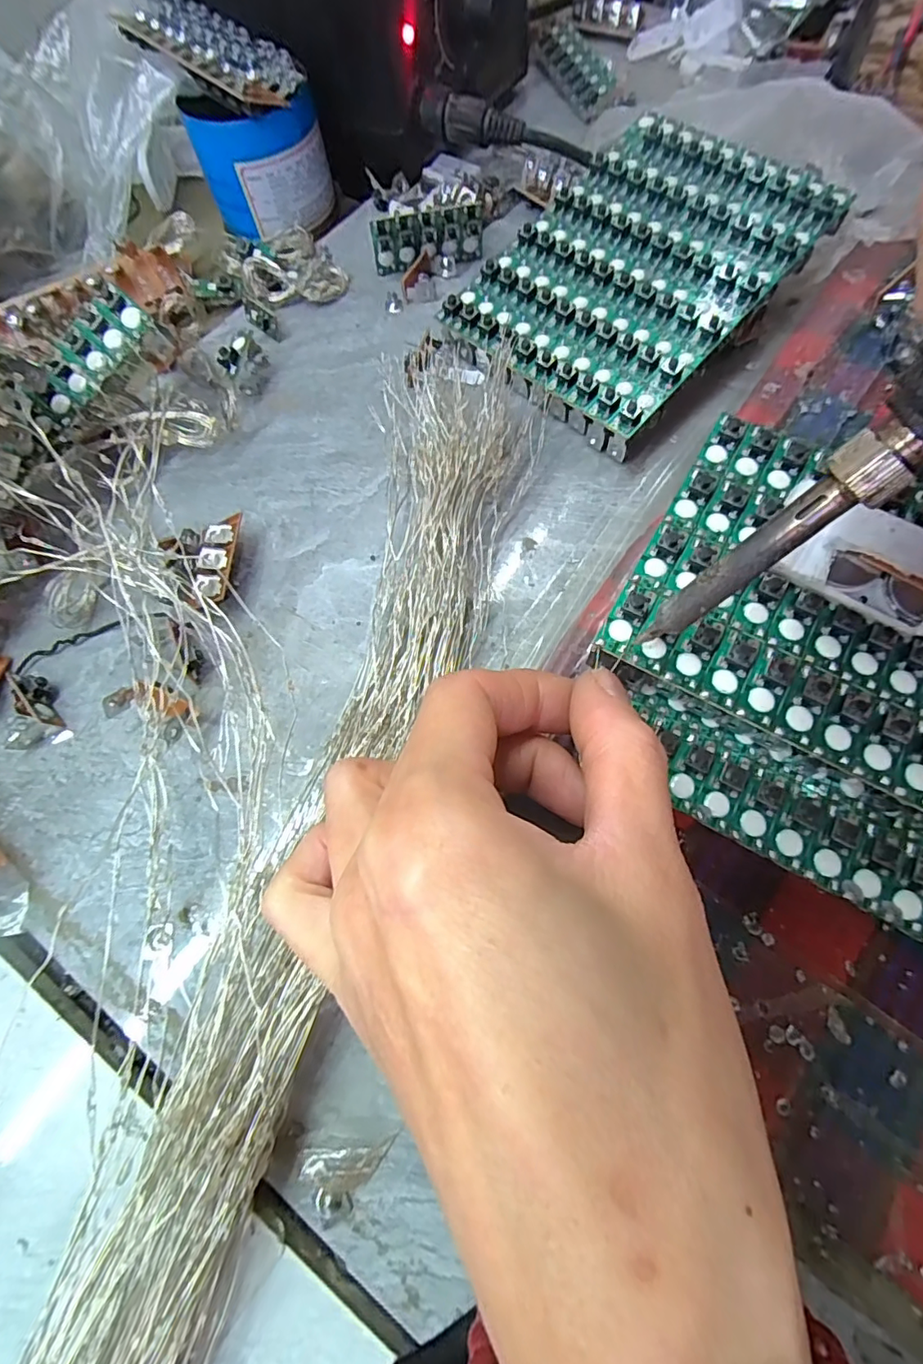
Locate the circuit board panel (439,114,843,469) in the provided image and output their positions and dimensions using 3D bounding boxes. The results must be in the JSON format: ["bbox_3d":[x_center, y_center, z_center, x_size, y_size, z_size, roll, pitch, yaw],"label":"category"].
[{"bbox_3d":[0.066,-0.157,0.207,0.095,0.015,0.130,39,85,15],"label":"circuit board panel"}]

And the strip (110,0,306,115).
[{"bbox_3d":[-0.108,-0.260,0.222,0.095,0.013,0.032,40,76,15],"label":"strip"}]

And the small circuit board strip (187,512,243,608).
[{"bbox_3d":[-0.081,-0.041,0.178,0.011,0.004,0.034,4,71,-1],"label":"small circuit board strip"}]

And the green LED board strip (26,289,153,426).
[{"bbox_3d":[-0.126,-0.108,0.180,0.017,0.004,0.049,40,93,-7],"label":"green LED board strip"}]

